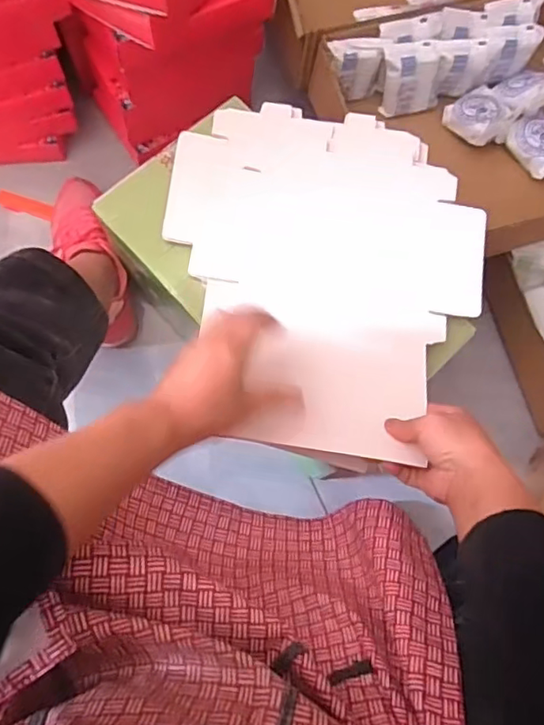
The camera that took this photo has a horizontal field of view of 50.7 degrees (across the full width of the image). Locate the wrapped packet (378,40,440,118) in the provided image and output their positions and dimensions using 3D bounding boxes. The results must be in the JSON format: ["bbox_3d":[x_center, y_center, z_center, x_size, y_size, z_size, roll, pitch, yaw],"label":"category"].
[{"bbox_3d":[0.181,-0.369,0.747,0.077,0.075,0.050,-11,76,-5],"label":"wrapped packet"}]

